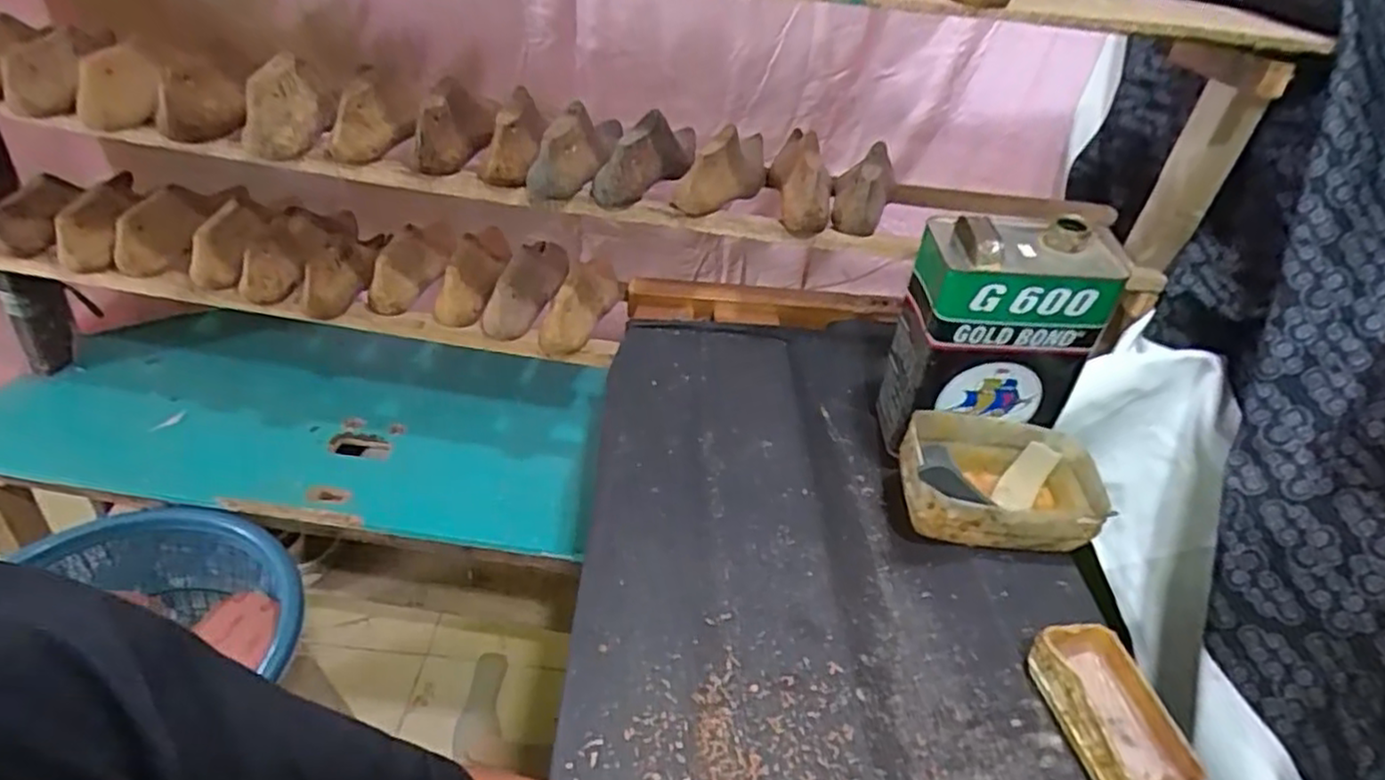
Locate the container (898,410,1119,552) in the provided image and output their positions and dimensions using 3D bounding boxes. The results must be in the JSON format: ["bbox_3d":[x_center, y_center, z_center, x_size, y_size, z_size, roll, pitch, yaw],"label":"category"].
[{"bbox_3d":[0.302,0.091,0.693,0.197,0.074,0.127,6,38,-2],"label":"container"}]

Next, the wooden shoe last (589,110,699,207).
[{"bbox_3d":[-0.050,-0.268,0.810,0.045,0.076,0.166,23,40,17],"label":"wooden shoe last"}]

